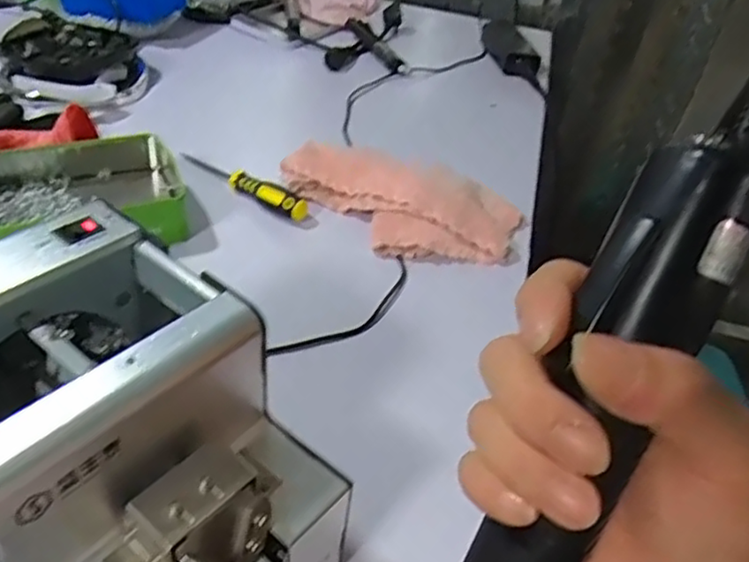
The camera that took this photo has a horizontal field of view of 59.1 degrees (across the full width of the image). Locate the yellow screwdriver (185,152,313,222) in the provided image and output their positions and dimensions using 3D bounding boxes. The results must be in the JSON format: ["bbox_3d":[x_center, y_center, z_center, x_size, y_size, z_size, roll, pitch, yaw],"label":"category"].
[{"bbox_3d":[-0.120,-0.088,0.600,0.147,0.027,0.020,28,44,23],"label":"yellow screwdriver"}]

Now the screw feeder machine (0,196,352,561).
[{"bbox_3d":[-0.112,0.085,0.292,0.185,0.142,0.139,32,45,27],"label":"screw feeder machine"}]

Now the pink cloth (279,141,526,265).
[{"bbox_3d":[0.015,-0.069,0.592,0.221,0.045,0.107,18,40,12],"label":"pink cloth"}]

